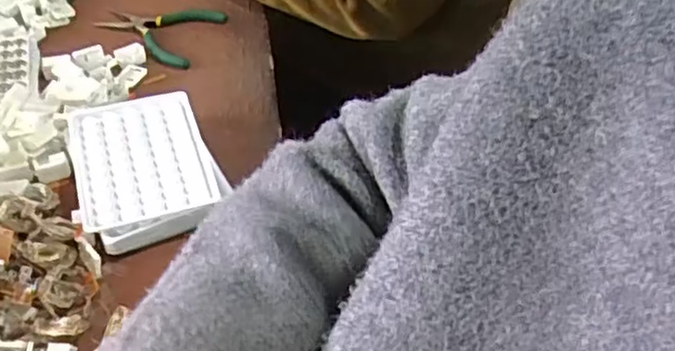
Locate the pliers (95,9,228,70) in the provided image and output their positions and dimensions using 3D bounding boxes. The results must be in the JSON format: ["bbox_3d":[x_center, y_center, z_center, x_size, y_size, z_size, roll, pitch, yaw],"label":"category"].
[{"bbox_3d":[-0.176,-0.149,0.674,0.122,0.008,0.094,22,48,17],"label":"pliers"}]

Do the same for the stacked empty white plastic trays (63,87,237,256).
[{"bbox_3d":[-0.147,-0.006,0.512,0.100,0.025,0.135,-17,49,-19],"label":"stacked empty white plastic trays"}]

